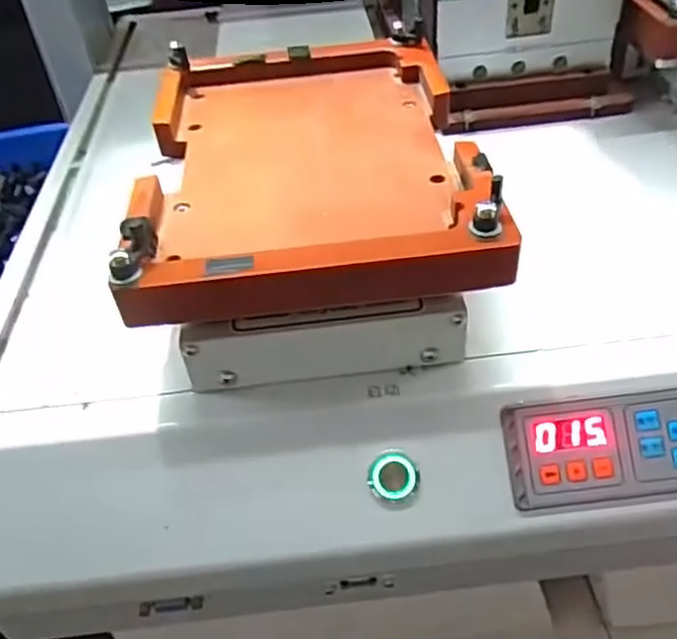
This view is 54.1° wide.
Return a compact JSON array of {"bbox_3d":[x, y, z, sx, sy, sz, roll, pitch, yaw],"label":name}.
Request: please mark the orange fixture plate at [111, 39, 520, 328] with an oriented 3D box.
[{"bbox_3d":[-0.016,-0.081,0.331,0.158,0.039,0.227,-7,43,-1],"label":"orange fixture plate"}]

